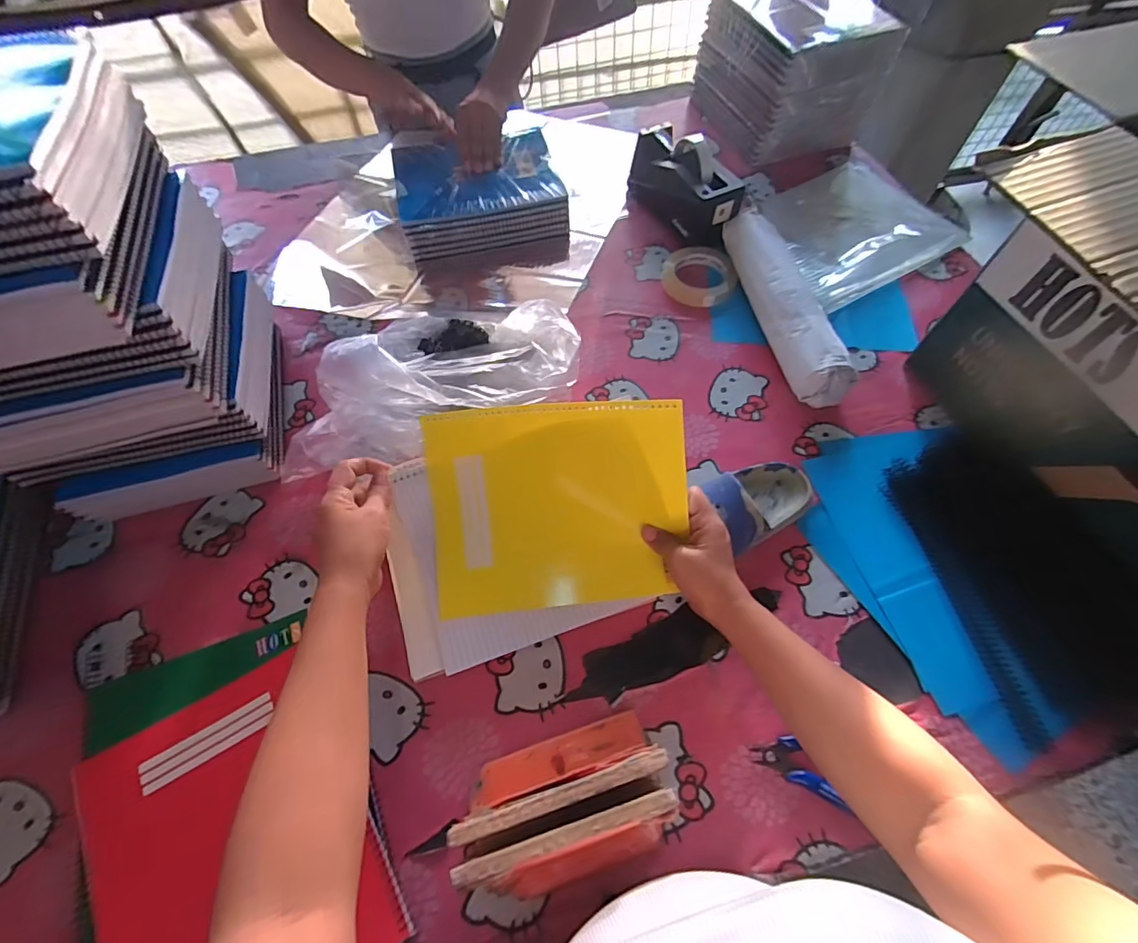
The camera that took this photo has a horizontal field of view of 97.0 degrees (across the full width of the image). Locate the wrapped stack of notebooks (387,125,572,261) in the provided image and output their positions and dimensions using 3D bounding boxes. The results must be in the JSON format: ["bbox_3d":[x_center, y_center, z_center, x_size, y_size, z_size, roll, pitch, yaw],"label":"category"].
[{"bbox_3d":[-0.146,-0.455,0.819,0.255,0.071,0.223,-10,60,-5],"label":"wrapped stack of notebooks"}]

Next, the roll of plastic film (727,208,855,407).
[{"bbox_3d":[0.280,-0.224,0.678,0.073,0.071,0.320,-10,60,-5],"label":"roll of plastic film"}]

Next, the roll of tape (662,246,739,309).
[{"bbox_3d":[0.189,-0.282,0.727,0.105,0.019,0.105,0,60,1],"label":"roll of tape"}]

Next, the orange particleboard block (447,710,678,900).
[{"bbox_3d":[-0.003,0.259,0.385,0.161,0.111,0.102,-16,61,-8],"label":"orange particleboard block"}]

